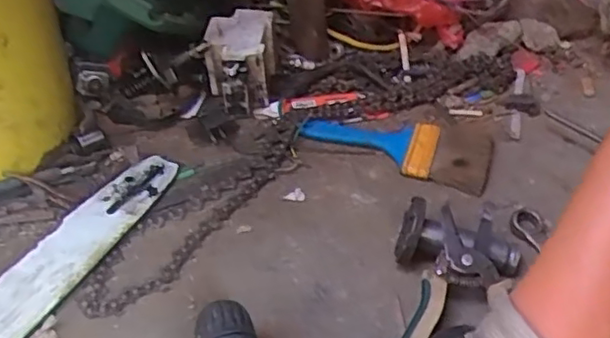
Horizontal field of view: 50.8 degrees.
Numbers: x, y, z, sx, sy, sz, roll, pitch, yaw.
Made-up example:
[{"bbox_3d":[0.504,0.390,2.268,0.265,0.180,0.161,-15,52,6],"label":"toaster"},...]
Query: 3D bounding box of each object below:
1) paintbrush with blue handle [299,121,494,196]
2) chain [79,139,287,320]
[{"bbox_3d":[0.095,-0.033,0.634,0.181,0.014,0.096,18,43,19],"label":"paintbrush with blue handle"},{"bbox_3d":[-0.100,0.042,0.559,0.064,0.007,0.236,23,45,24],"label":"chain"}]

